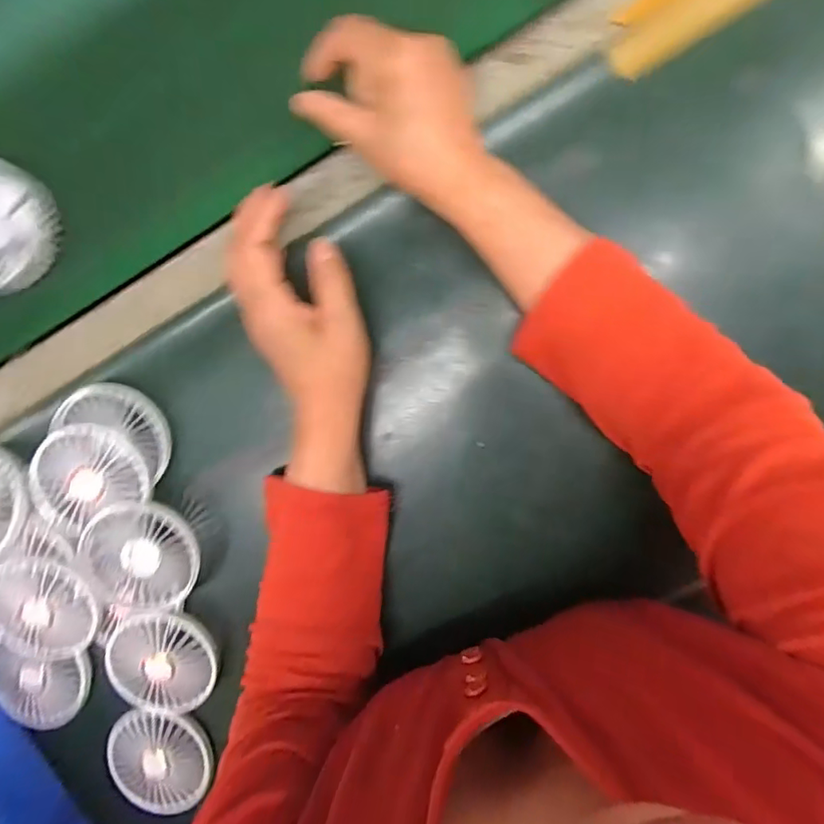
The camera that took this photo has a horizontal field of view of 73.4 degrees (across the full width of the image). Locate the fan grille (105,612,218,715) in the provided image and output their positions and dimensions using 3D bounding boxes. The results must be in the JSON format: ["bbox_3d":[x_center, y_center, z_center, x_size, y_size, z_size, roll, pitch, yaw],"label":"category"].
[{"bbox_3d":[-0.204,0.206,0.452,0.086,0.018,0.088,1,94,7],"label":"fan grille"}]

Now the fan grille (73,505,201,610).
[{"bbox_3d":[-0.216,0.116,0.437,0.096,0.013,0.087,-13,92,8],"label":"fan grille"}]

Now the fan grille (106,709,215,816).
[{"bbox_3d":[-0.212,0.296,0.469,0.083,0.022,0.094,-35,89,9],"label":"fan grille"}]

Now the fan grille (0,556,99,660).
[{"bbox_3d":[-0.305,0.162,0.449,0.097,0.021,0.089,1,94,7],"label":"fan grille"}]

